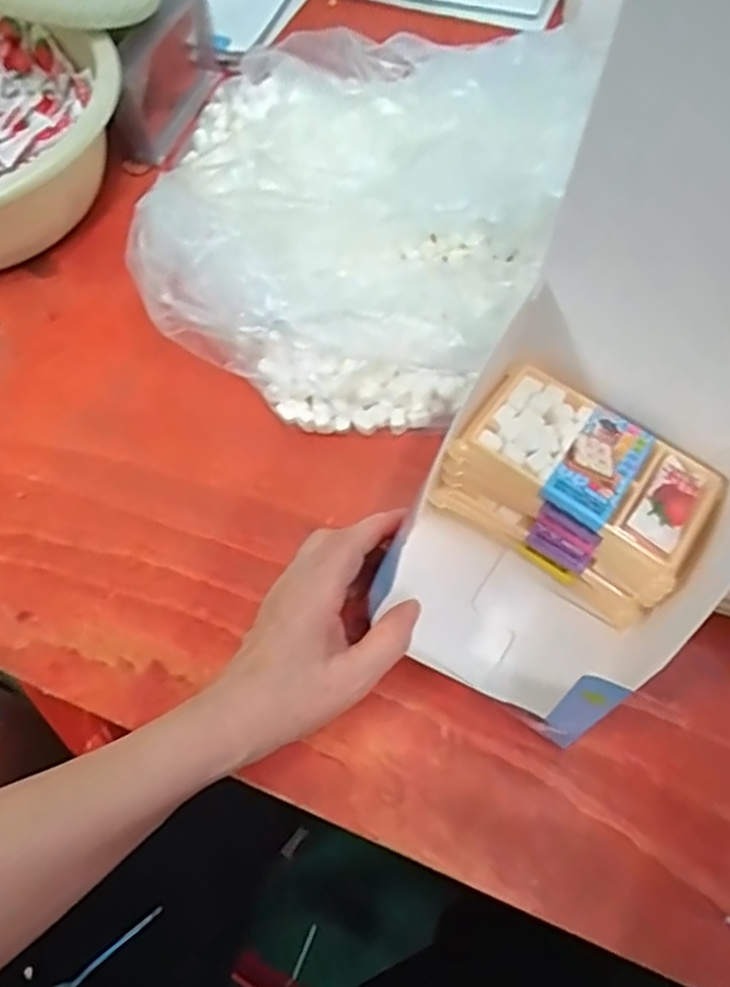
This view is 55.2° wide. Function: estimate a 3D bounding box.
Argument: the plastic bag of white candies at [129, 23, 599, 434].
[{"bbox_3d":[-0.003,-0.203,0.506,0.256,0.110,0.298,17,66,9],"label":"plastic bag of white candies"}]

